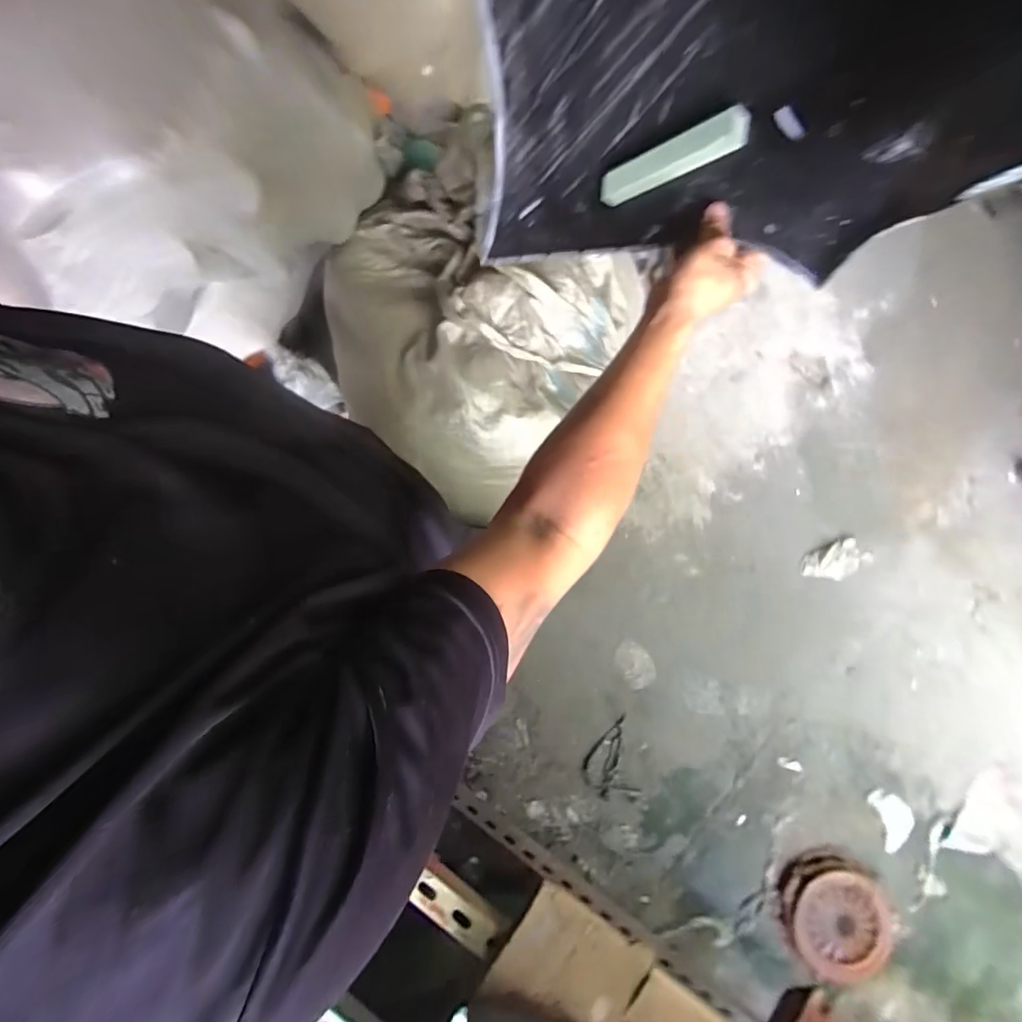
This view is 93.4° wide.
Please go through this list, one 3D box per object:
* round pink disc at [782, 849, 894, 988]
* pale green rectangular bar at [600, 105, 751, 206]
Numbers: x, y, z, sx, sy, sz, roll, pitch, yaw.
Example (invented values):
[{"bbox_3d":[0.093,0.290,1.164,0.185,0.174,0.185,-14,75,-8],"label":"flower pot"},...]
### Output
[{"bbox_3d":[0.871,1.071,1.258,0.311,0.074,0.289,20,80,6],"label":"round pink disc"},{"bbox_3d":[0.159,-0.357,0.493,0.020,0.156,0.034,-32,116,-33],"label":"pale green rectangular bar"}]

